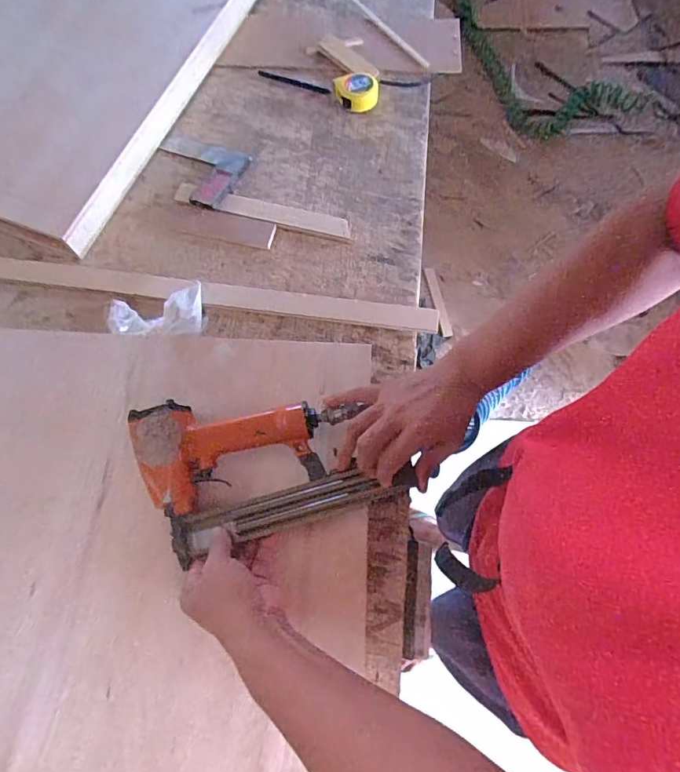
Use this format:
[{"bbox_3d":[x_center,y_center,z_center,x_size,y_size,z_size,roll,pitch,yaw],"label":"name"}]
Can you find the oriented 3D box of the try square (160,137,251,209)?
[{"bbox_3d":[-0.231,-0.349,0.726,0.159,0.010,0.122,26,72,9],"label":"try square"}]

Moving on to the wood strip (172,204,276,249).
[{"bbox_3d":[-0.182,-0.246,0.693,0.163,0.009,0.044,14,70,5],"label":"wood strip"}]

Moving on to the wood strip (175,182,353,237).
[{"bbox_3d":[-0.121,-0.271,0.701,0.275,0.010,0.041,13,70,4],"label":"wood strip"}]

